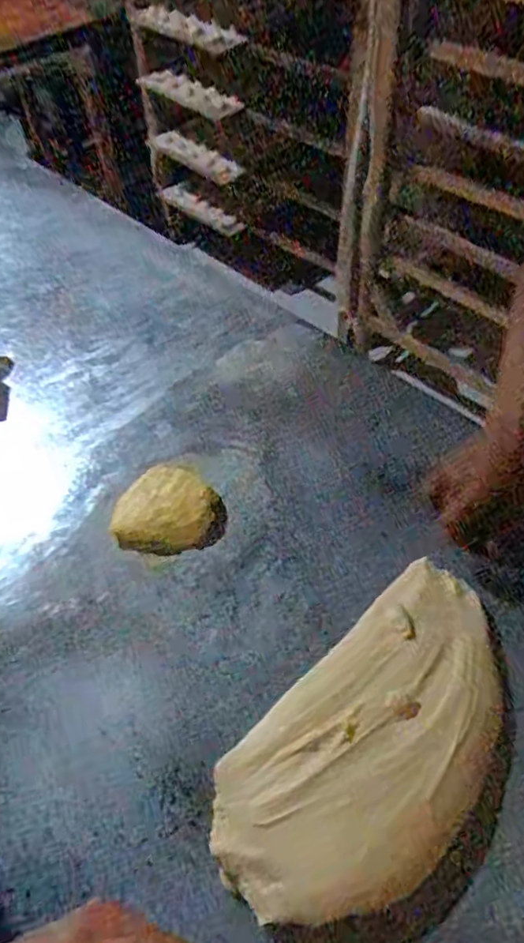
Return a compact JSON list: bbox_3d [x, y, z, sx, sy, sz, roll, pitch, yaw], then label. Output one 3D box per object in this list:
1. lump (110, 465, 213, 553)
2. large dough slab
[{"bbox_3d":[-0.101,0.033,0.626,0.094,0.032,0.092,-2,52,3],"label":"lump"},{"bbox_3d":[0.098,0.207,0.484,0.151,0.033,0.300,37,63,27],"label":"large dough slab"}]

